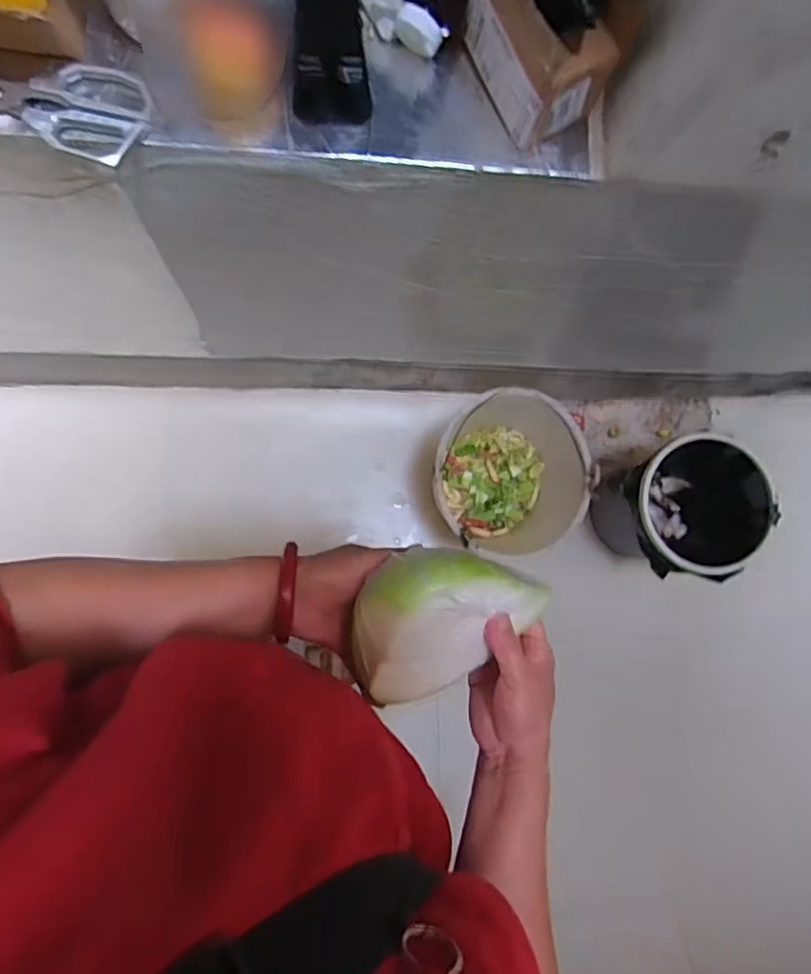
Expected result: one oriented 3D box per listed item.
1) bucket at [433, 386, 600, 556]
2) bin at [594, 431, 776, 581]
[{"bbox_3d":[0.200,-0.020,1.276,0.300,0.283,0.305,1,85,-7],"label":"bucket"},{"bbox_3d":[0.573,0.054,1.323,0.312,0.325,0.288,-6,85,-7],"label":"bin"}]

